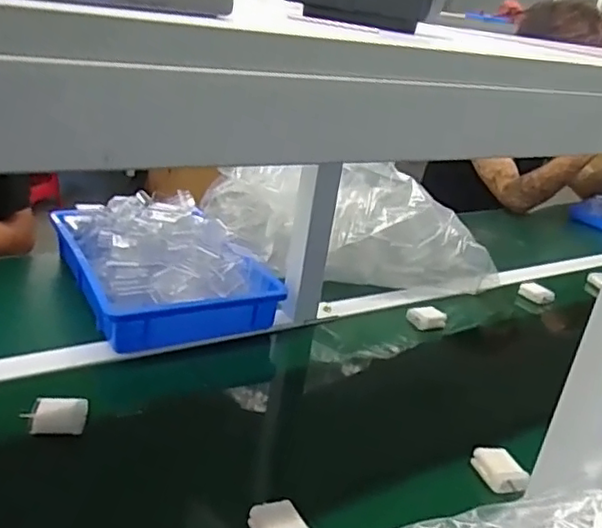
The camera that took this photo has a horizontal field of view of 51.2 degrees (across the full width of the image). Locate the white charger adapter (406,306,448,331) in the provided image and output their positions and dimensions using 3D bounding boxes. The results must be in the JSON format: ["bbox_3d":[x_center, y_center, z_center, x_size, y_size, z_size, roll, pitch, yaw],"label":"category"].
[{"bbox_3d":[0.193,0.082,0.961,0.054,0.023,0.040,-5,26,-27],"label":"white charger adapter"}]

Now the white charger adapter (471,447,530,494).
[{"bbox_3d":[0.208,0.215,0.657,0.043,0.017,0.053,0,24,-16],"label":"white charger adapter"}]

